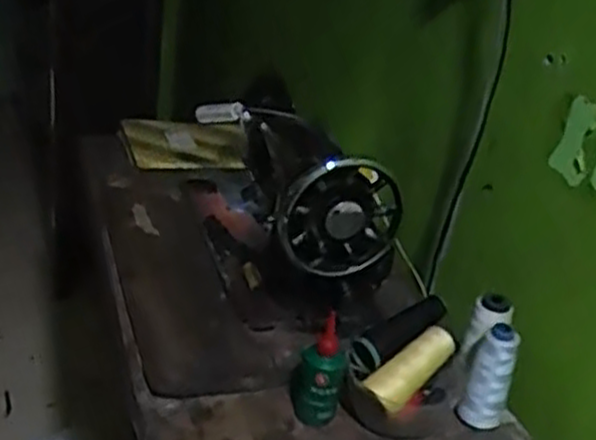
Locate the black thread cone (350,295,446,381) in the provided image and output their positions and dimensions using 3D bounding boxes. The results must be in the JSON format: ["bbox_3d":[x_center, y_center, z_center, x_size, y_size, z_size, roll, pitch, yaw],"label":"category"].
[{"bbox_3d":[0.105,0.117,0.819,0.121,0.036,0.037,-31,44,-24],"label":"black thread cone"}]

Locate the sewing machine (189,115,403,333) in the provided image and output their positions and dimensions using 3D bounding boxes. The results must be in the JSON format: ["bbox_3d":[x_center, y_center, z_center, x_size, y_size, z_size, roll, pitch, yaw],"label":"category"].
[{"bbox_3d":[-0.013,-0.050,1.001,0.176,0.206,0.375,-1,28,-18],"label":"sewing machine"}]

